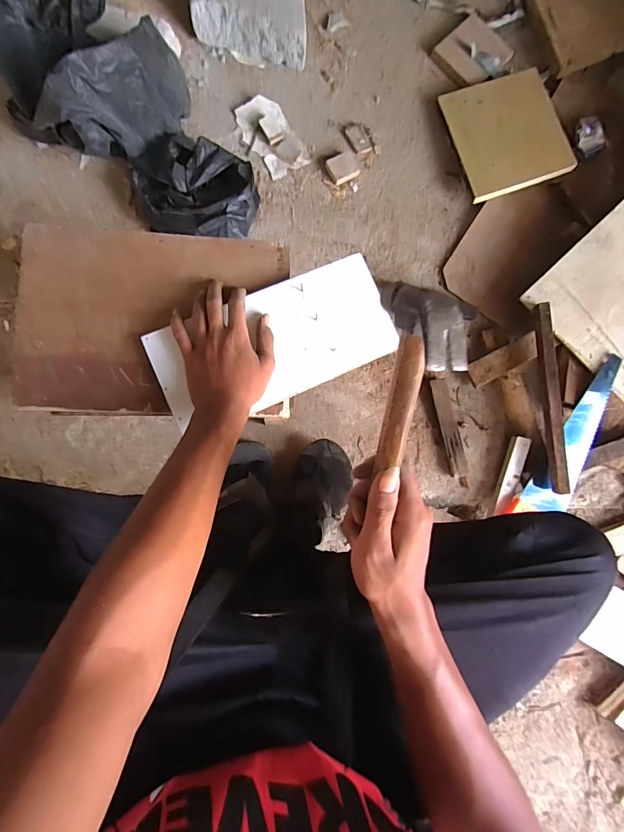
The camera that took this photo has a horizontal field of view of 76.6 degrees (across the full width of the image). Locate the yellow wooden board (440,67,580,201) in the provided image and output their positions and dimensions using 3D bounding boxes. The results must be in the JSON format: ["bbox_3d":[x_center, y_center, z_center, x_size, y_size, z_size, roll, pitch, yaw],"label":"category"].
[{"bbox_3d":[0.370,-0.540,0.752,0.195,0.011,0.228,-17,81,4],"label":"yellow wooden board"}]

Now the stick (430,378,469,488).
[{"bbox_3d":[0.254,0.031,0.724,0.029,0.025,0.200,-13,88,-8],"label":"stick"}]

